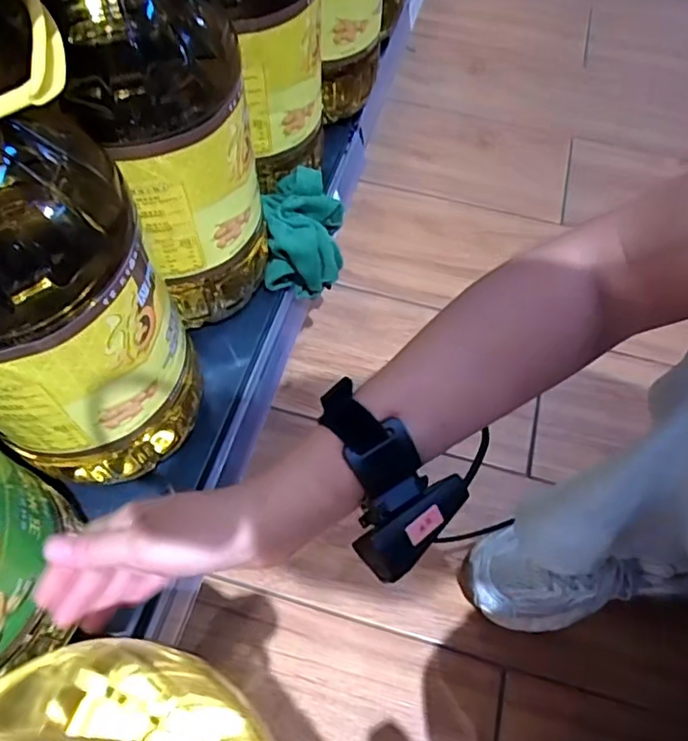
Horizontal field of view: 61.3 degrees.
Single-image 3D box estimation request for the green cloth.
[{"bbox_3d":[-0.041,-0.140,0.586,0.082,0.063,0.120,-3,60,-4],"label":"green cloth"}]

